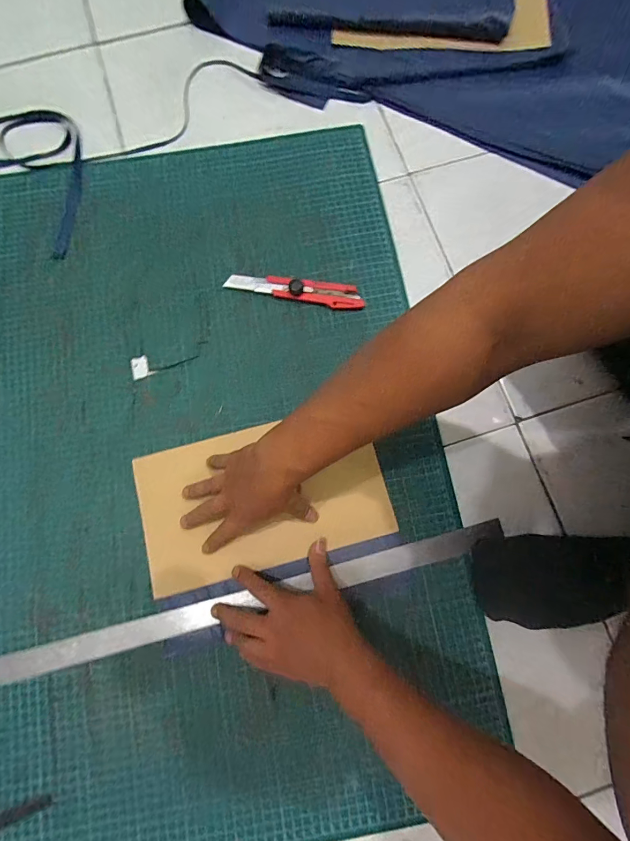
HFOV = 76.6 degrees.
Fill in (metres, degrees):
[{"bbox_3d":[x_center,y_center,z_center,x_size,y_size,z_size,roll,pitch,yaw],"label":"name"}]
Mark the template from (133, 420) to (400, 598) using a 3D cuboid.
[{"bbox_3d":[-0.063,0.093,0.493,0.296,0.006,0.170,-14,79,-4],"label":"template"}]

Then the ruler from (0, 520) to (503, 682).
[{"bbox_3d":[-0.075,0.208,0.466,0.609,0.006,0.034,-13,77,-3],"label":"ruler"}]

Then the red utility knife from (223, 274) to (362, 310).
[{"bbox_3d":[-0.027,-0.181,0.547,0.188,0.019,0.032,8,78,0],"label":"red utility knife"}]

